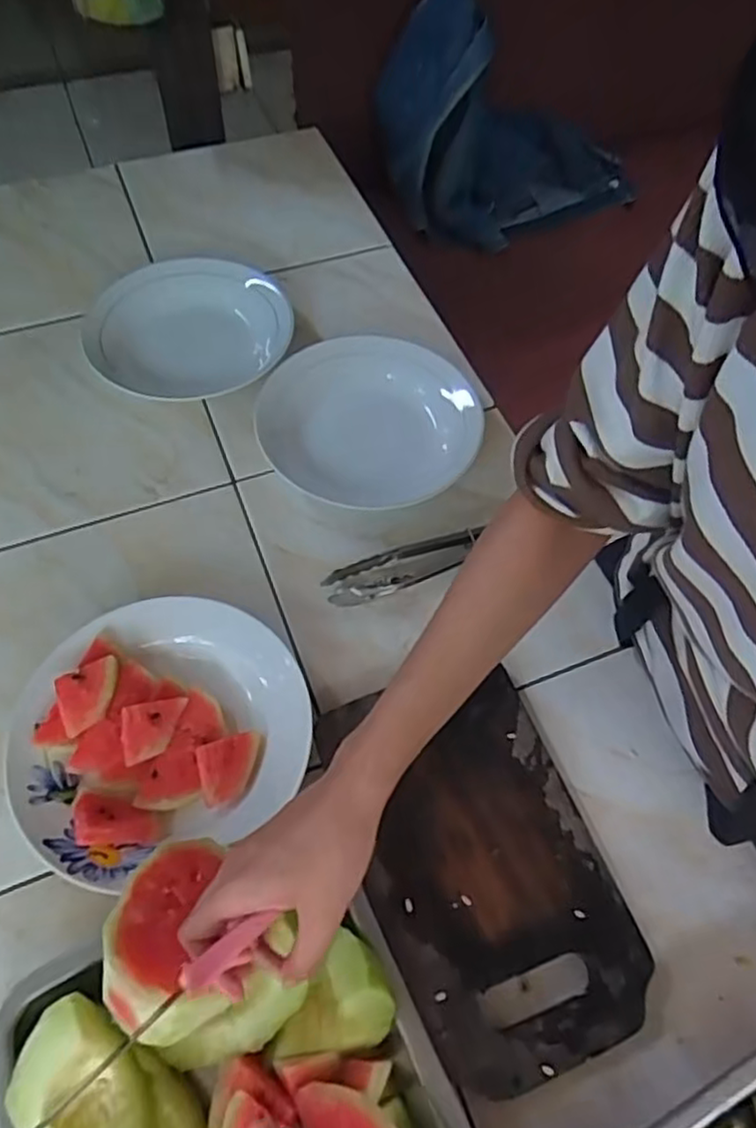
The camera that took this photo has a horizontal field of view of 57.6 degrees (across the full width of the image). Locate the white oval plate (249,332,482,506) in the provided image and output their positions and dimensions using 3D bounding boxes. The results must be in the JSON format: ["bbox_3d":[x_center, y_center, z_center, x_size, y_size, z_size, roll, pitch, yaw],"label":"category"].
[{"bbox_3d":[-0.002,-0.145,0.705,0.226,0.035,0.210,-25,64,-14],"label":"white oval plate"}]

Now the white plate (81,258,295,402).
[{"bbox_3d":[-0.208,-0.263,0.763,0.221,0.031,0.215,1,61,-1],"label":"white plate"}]

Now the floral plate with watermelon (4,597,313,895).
[{"bbox_3d":[-0.172,0.127,0.543,0.219,0.051,0.194,-25,64,-15],"label":"floral plate with watermelon"}]

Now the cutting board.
[{"bbox_3d":[0.076,0.220,0.520,0.166,0.020,0.274,-19,63,-11],"label":"cutting board"}]

